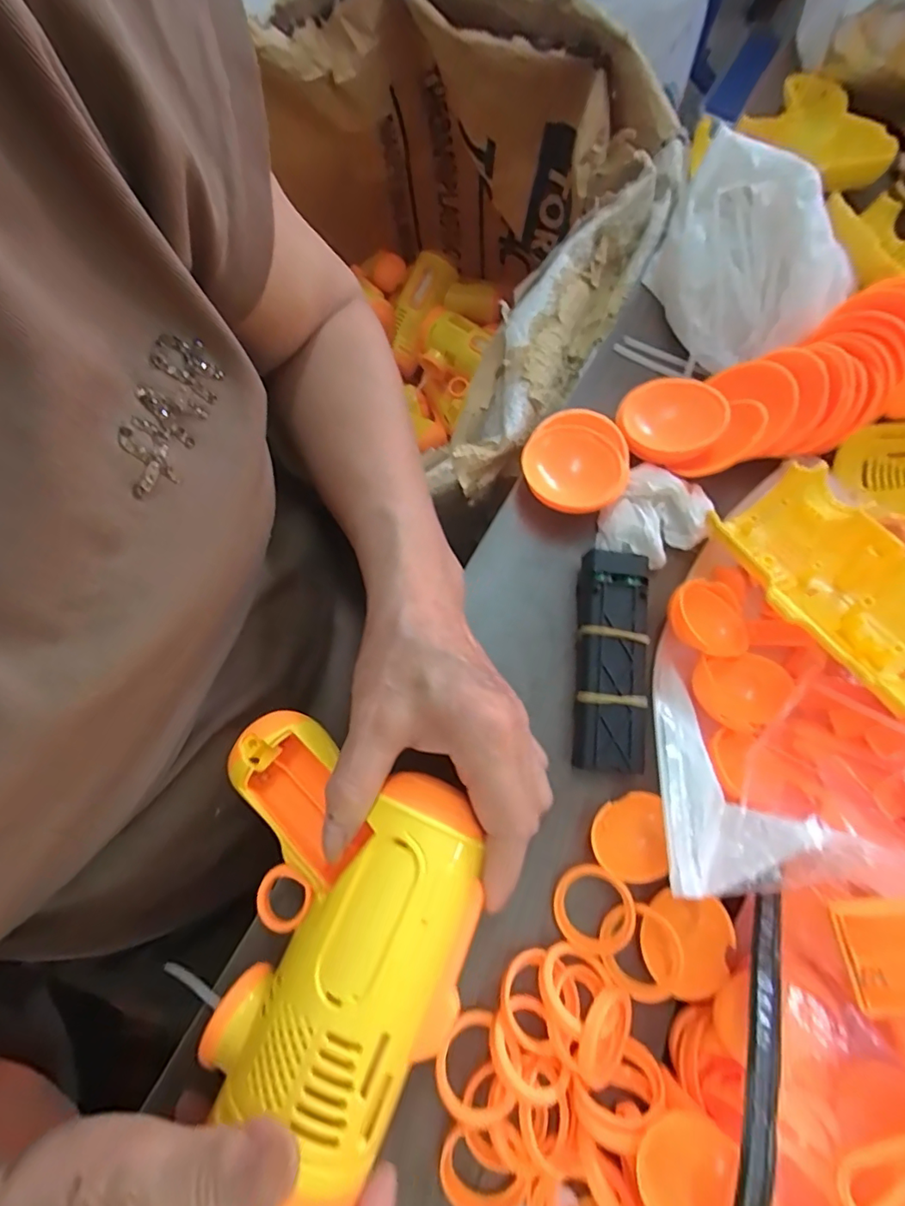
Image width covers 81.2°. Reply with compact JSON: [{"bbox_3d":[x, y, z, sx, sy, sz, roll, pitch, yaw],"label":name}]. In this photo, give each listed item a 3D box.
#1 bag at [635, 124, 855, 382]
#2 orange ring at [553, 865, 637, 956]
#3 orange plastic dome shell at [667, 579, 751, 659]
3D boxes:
[{"bbox_3d":[0.176,-0.214,0.322,0.080,0.064,0.131,-4,72,-4],"label":"bag"},{"bbox_3d":[0.064,0.138,0.239,0.035,0.004,0.036,-2,81,13],"label":"orange ring"},{"bbox_3d":[0.132,0.007,0.270,0.043,0.018,0.035,43,75,11],"label":"orange plastic dome shell"}]

